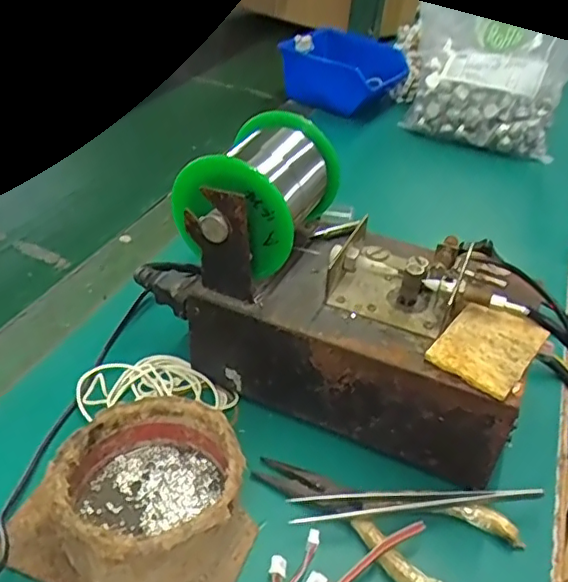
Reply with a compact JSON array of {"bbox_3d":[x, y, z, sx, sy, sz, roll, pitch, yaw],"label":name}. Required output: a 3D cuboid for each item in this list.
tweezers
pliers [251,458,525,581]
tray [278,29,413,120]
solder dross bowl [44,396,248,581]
[{"bbox_3d":[0.066,0.102,0.296,0.123,0.010,0.016,0,39,-9],"label":"tweezers"},{"bbox_3d":[0.049,0.112,0.295,0.131,0.012,0.059,24,41,21],"label":"pliers"},{"bbox_3d":[0.070,-0.277,0.745,0.145,0.067,0.115,27,42,24],"label":"tray"},{"bbox_3d":[-0.063,0.093,0.277,0.083,0.041,0.082,4,38,-3],"label":"solder dross bowl"}]

